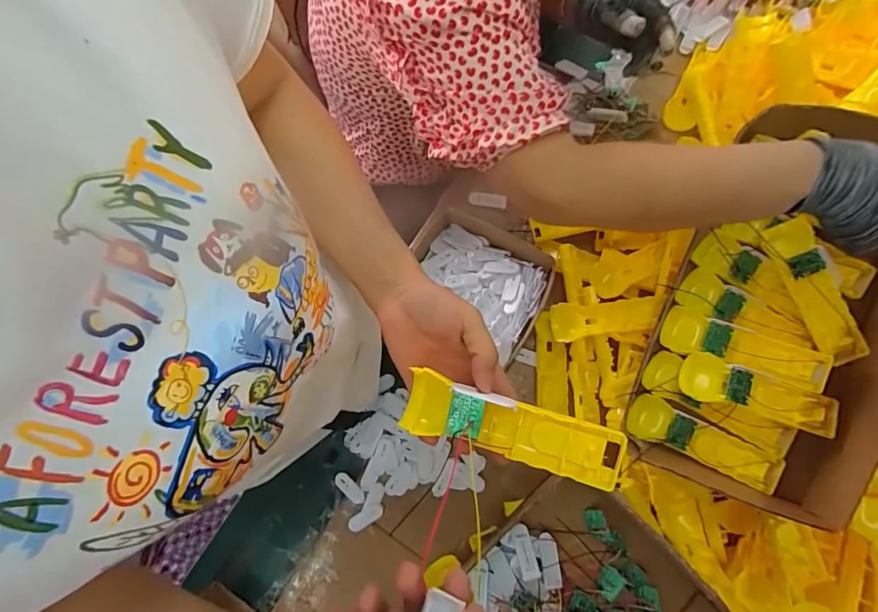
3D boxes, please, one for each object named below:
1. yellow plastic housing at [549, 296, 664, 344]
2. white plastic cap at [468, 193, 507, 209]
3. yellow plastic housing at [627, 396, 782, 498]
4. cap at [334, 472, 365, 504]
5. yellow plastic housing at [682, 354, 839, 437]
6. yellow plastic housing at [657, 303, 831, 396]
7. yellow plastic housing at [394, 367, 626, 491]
[{"bbox_3d":[0.219,0.015,0.575,0.140,0.016,0.048,-9,79,11],"label":"yellow plastic housing"},{"bbox_3d":[0.075,-0.164,0.676,0.058,0.011,0.017,14,80,3],"label":"white plastic cap"},{"bbox_3d":[0.304,0.156,0.499,0.165,0.032,0.049,23,80,5],"label":"yellow plastic housing"},{"bbox_3d":[-0.123,0.251,0.601,0.050,0.004,0.020,40,82,7],"label":"cap"},{"bbox_3d":[0.349,0.098,0.475,0.158,0.025,0.047,19,80,4],"label":"yellow plastic housing"},{"bbox_3d":[0.340,0.048,0.484,0.165,0.026,0.047,20,80,17],"label":"yellow plastic housing"},{"bbox_3d":[0.051,0.091,0.322,0.159,0.025,0.043,14,80,12],"label":"yellow plastic housing"}]

